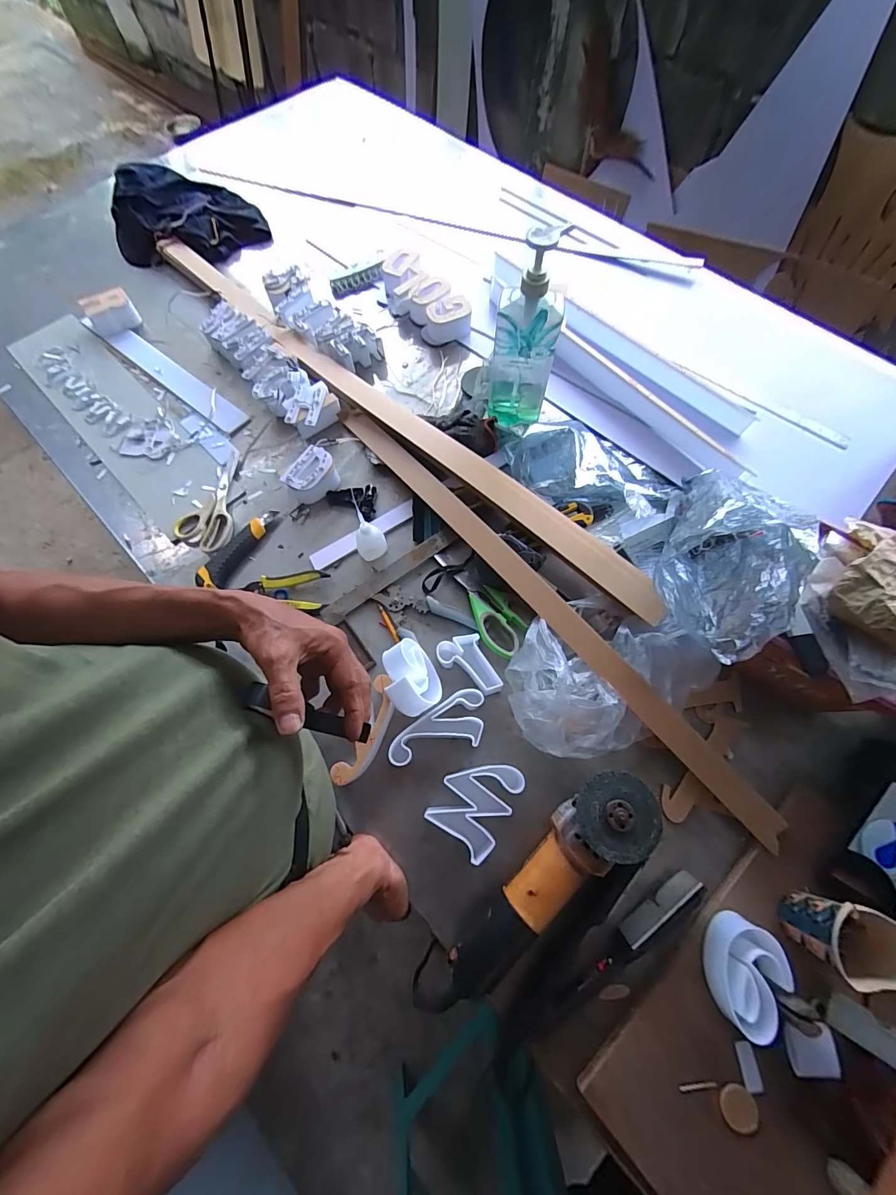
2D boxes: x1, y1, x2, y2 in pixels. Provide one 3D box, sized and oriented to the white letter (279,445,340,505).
[{"bbox_3d":[-0.222,-0.199,0.680,0.064,0.047,0.087,42,77,15],"label":"white letter"}]

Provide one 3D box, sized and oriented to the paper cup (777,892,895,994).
[{"bbox_3d":[0.409,0.349,0.421,0.083,0.078,0.071,20,72,9],"label":"paper cup"}]

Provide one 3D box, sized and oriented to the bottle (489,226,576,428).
[{"bbox_3d":[0.111,-0.379,0.617,0.099,0.276,0.083,10,71,6],"label":"bottle"}]

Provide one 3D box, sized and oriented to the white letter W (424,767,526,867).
[{"bbox_3d":[0.034,0.251,0.522,0.084,0.050,0.110,30,74,12],"label":"white letter W"}]

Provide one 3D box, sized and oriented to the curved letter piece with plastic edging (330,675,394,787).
[{"bbox_3d":[-0.102,0.170,0.529,0.039,0.011,0.139,21,72,10],"label":"curved letter piece with plastic edging"}]

